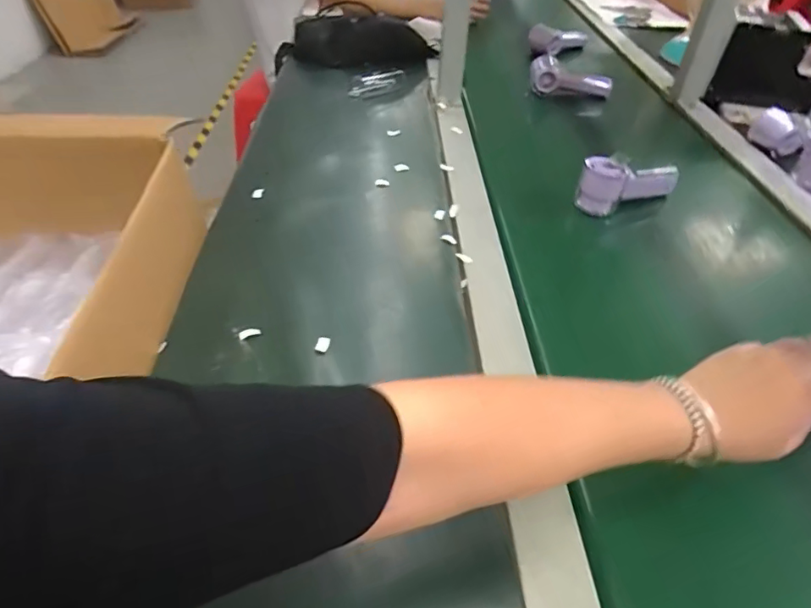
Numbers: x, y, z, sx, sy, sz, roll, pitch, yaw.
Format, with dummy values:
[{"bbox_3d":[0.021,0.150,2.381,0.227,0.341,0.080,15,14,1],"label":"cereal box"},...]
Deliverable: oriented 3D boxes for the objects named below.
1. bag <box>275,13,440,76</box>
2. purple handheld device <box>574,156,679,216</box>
[{"bbox_3d":[-0.110,-0.570,1.148,0.338,0.107,0.085,-2,42,-5],"label":"bag"},{"bbox_3d":[0.295,-0.164,0.713,0.137,0.064,0.043,-15,45,-18],"label":"purple handheld device"}]

